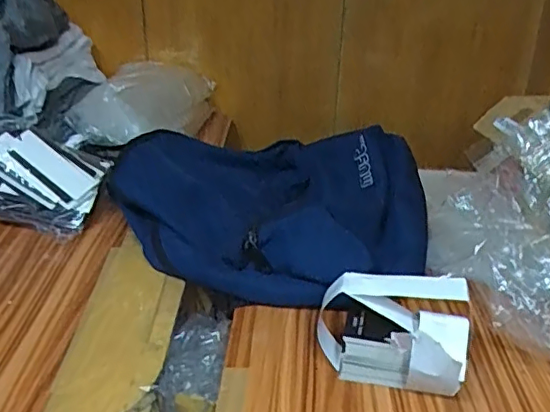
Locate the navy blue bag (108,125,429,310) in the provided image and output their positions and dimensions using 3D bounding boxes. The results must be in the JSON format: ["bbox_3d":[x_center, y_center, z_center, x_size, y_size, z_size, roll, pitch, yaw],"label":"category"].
[{"bbox_3d":[-0.019,-0.010,0.769,0.428,0.112,0.310,8,28,14],"label":"navy blue bag"}]

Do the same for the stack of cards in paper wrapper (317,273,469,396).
[{"bbox_3d":[0.105,0.123,0.528,0.131,0.103,0.076,7,28,11],"label":"stack of cards in paper wrapper"}]

